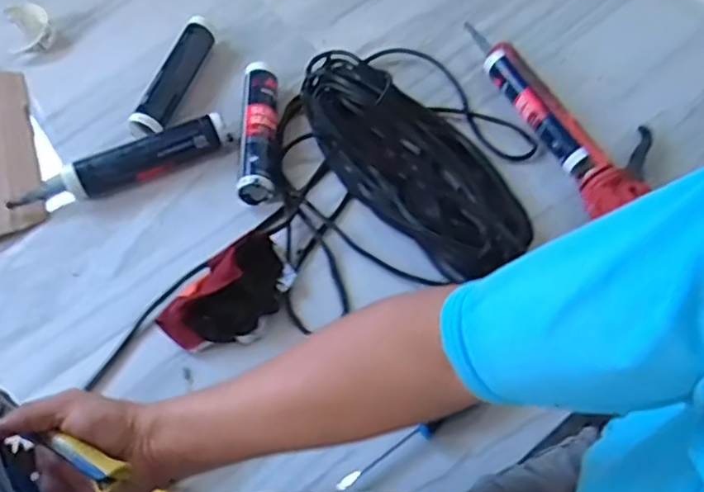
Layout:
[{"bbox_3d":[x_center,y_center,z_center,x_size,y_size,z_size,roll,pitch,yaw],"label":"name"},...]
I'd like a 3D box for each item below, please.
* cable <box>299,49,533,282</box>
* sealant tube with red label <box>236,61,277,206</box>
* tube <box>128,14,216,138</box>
[{"bbox_3d":[0.074,-0.115,0.801,0.165,0.052,0.393,-36,67,-20],"label":"cable"},{"bbox_3d":[-0.126,-0.159,0.833,0.046,0.044,0.209,-2,60,-2],"label":"sealant tube with red label"},{"bbox_3d":[-0.248,-0.243,0.878,0.046,0.047,0.212,16,61,8],"label":"tube"}]

